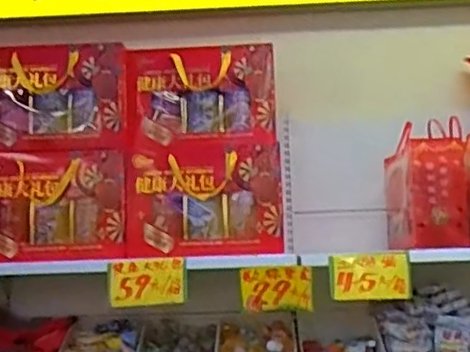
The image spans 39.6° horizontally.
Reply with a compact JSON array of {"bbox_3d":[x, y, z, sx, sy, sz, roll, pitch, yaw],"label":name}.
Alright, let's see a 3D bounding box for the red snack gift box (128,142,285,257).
[{"bbox_3d":[-0.085,0.060,1.859,0.431,0.314,0.134,-2,-6,2],"label":"red snack gift box"}]

